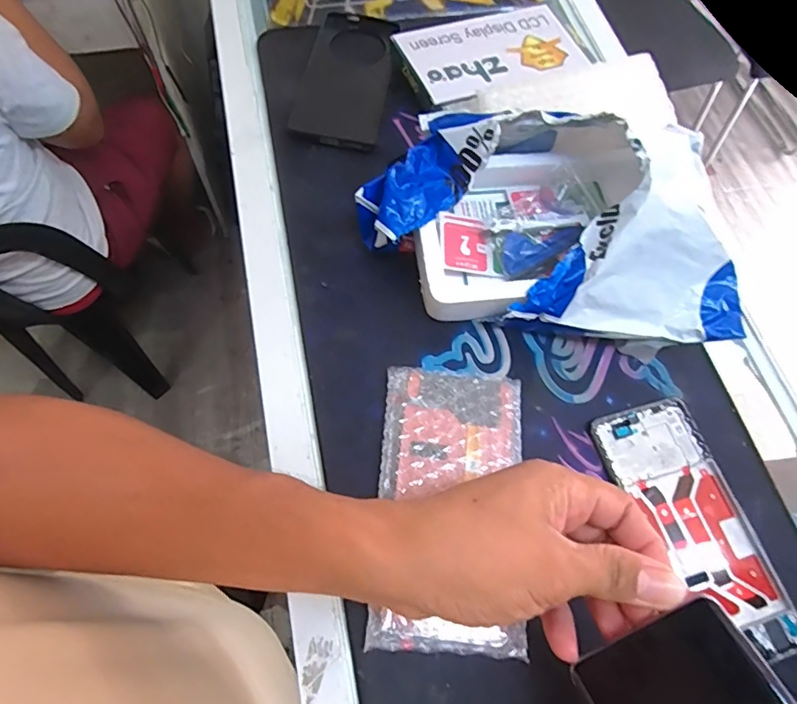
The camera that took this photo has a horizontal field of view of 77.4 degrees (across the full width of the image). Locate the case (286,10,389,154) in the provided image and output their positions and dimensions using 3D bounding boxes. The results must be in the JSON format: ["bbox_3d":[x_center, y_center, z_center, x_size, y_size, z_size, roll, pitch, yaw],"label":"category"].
[{"bbox_3d":[-0.047,-0.260,0.464,0.076,0.011,0.183,8,65,1],"label":"case"}]

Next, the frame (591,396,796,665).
[{"bbox_3d":[0.194,0.110,0.322,0.071,0.005,0.161,-19,68,-11],"label":"frame"}]

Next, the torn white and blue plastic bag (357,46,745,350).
[{"bbox_3d":[0.106,-0.102,0.347,0.262,0.113,0.172,0,65,-3],"label":"torn white and blue plastic bag"}]

